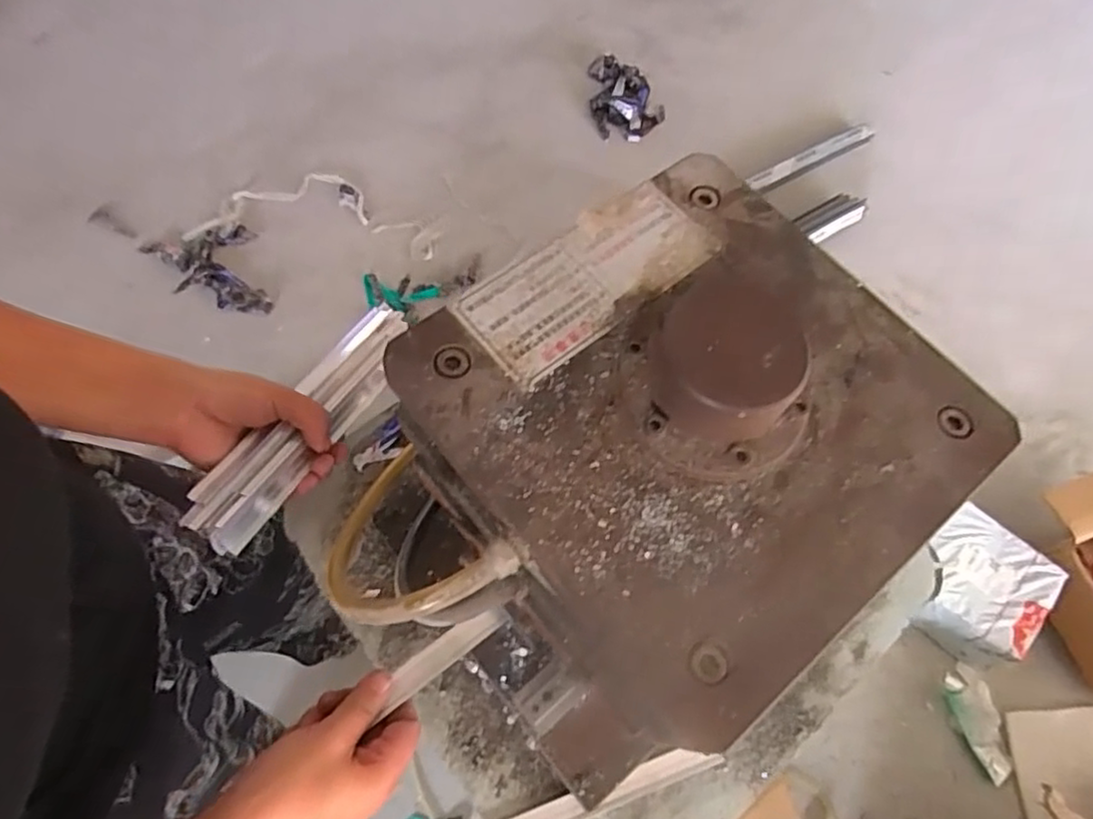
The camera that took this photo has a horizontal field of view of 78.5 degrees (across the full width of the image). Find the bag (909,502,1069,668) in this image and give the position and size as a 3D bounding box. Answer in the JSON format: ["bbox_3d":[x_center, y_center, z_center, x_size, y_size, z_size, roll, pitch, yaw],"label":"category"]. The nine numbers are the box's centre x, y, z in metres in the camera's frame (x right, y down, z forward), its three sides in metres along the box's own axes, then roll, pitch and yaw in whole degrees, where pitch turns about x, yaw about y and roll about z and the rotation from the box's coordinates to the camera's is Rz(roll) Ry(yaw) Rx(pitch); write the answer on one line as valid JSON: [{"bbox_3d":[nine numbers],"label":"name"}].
[{"bbox_3d":[0.838,0.354,1.327,0.227,0.162,0.228,37,69,13],"label":"bag"}]

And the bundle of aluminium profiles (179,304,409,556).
[{"bbox_3d":[-0.178,0.007,0.510,0.047,0.042,0.228,25,58,8],"label":"bundle of aluminium profiles"}]

